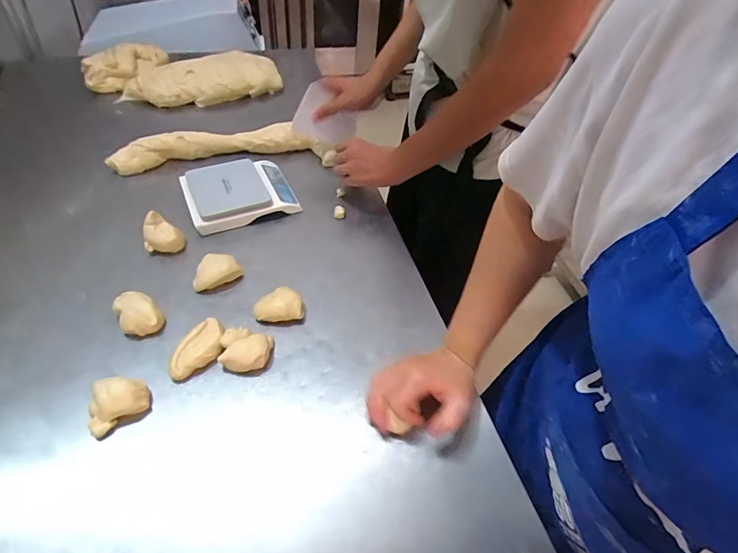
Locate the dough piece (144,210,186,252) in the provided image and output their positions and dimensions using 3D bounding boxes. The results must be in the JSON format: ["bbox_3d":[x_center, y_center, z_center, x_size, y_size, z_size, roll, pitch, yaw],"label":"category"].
[{"bbox_3d":[-0.329,-0.069,0.670,0.056,0.059,0.040,-8,52,-11],"label":"dough piece"}]

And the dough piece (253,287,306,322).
[{"bbox_3d":[-0.131,0.041,0.602,0.071,0.027,0.043,-9,52,-12],"label":"dough piece"}]

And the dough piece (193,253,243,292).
[{"bbox_3d":[-0.232,-0.009,0.629,0.070,0.029,0.042,-21,55,-21],"label":"dough piece"}]

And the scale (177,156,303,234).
[{"bbox_3d":[-0.237,-0.157,0.759,0.180,0.031,0.149,-19,55,-19],"label":"scale"}]

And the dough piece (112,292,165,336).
[{"bbox_3d":[-0.318,0.052,0.573,0.050,0.031,0.066,-34,61,-28],"label":"dough piece"}]

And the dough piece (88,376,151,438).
[{"bbox_3d":[-0.303,0.148,0.495,0.070,0.038,0.050,-30,59,-26],"label":"dough piece"}]

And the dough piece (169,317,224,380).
[{"bbox_3d":[-0.223,0.097,0.547,0.043,0.031,0.083,27,54,17],"label":"dough piece"}]

